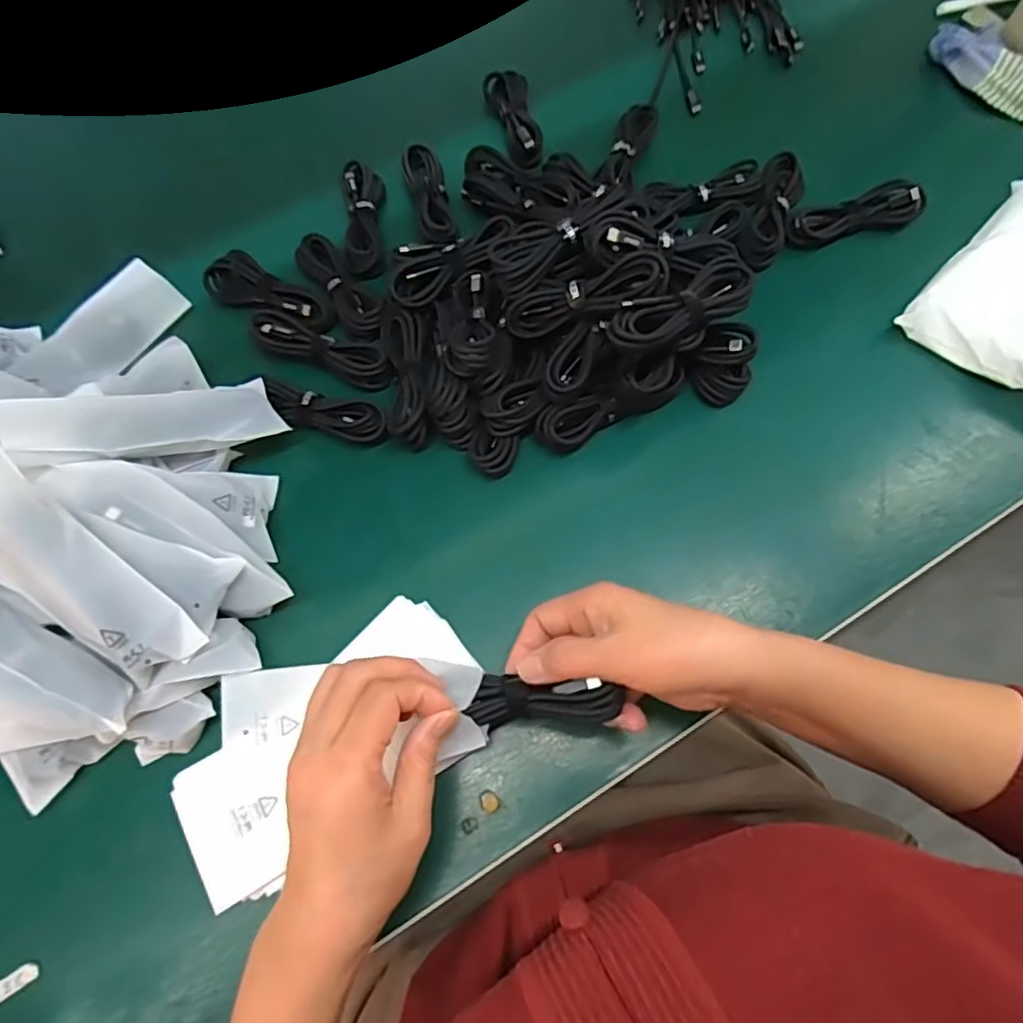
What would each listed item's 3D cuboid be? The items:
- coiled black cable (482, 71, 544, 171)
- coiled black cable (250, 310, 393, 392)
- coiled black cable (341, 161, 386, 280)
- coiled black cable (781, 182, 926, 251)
[{"bbox_3d":[0.005,-0.356,0.552,0.034,0.026,0.112,-17,68,-6],"label":"coiled black cable"},{"bbox_3d":[-0.142,-0.122,0.463,0.109,0.020,0.029,19,69,9],"label":"coiled black cable"},{"bbox_3d":[-0.123,-0.243,0.511,0.032,0.015,0.111,-5,68,-1],"label":"coiled black cable"},{"bbox_3d":[0.274,-0.240,0.493,0.114,0.021,0.030,-16,68,-5],"label":"coiled black cable"}]

